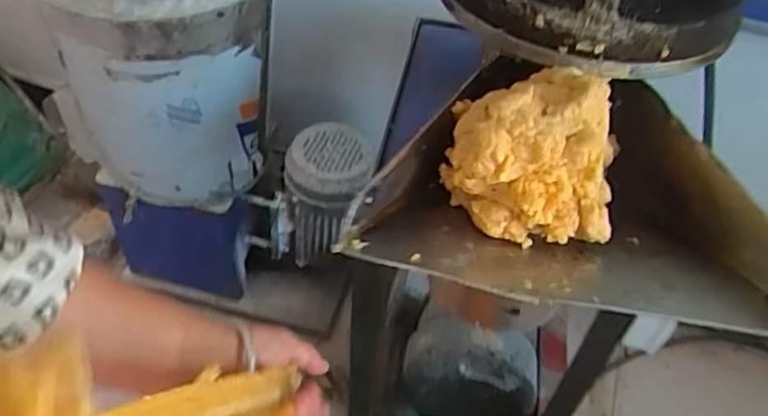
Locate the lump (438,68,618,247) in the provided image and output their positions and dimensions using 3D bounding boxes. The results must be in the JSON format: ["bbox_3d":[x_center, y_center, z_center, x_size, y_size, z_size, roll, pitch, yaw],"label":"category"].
[{"bbox_3d":[0.056,-0.022,0.245,0.057,0.046,0.062,-5,48,-10],"label":"lump"}]

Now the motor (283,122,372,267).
[{"bbox_3d":[-0.105,-0.015,1.208,0.158,0.250,0.157,4,47,-2],"label":"motor"}]

